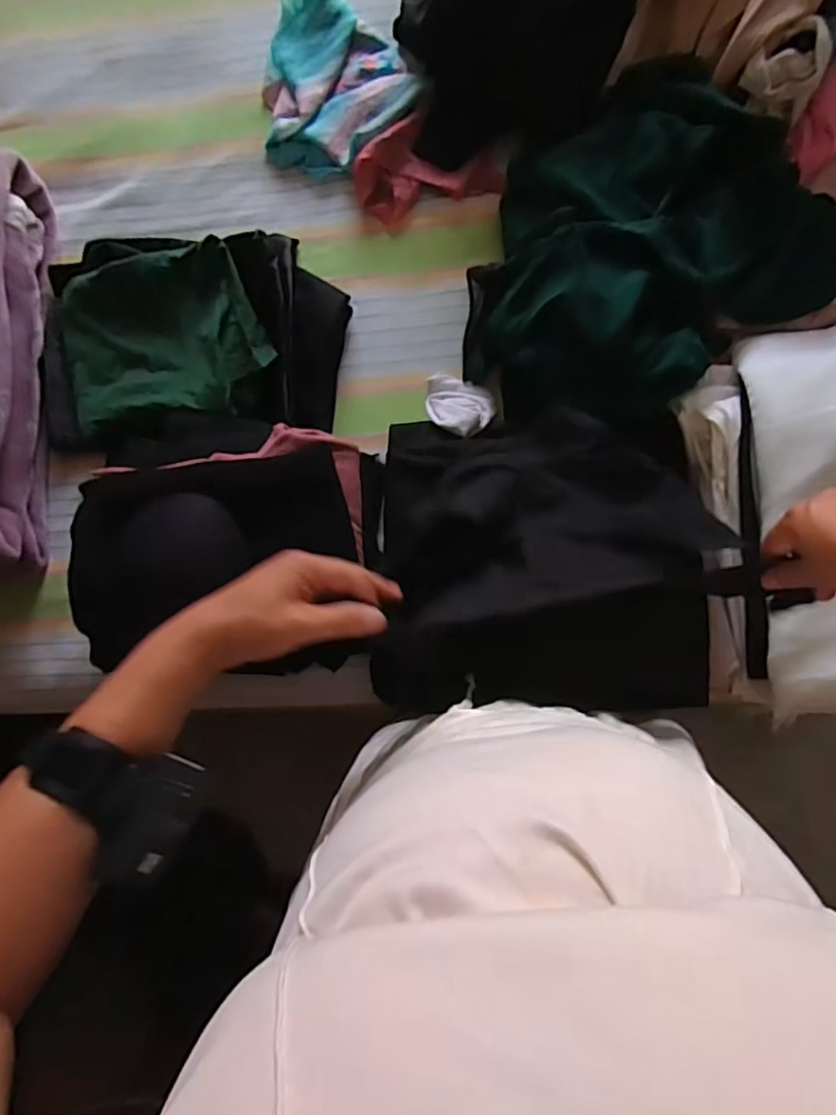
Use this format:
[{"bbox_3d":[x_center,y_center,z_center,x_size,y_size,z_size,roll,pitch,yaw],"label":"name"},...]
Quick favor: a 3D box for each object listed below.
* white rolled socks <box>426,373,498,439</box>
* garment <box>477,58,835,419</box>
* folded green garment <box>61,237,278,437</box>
[{"bbox_3d":[0.044,-0.178,0.702,0.091,0.052,0.070,32,90,7],"label":"white rolled socks"},{"bbox_3d":[0.216,-0.334,0.640,0.365,0.109,0.332,-34,84,3],"label":"garment"},{"bbox_3d":[-0.309,-0.259,0.737,0.252,0.042,0.203,-10,85,5],"label":"folded green garment"}]

